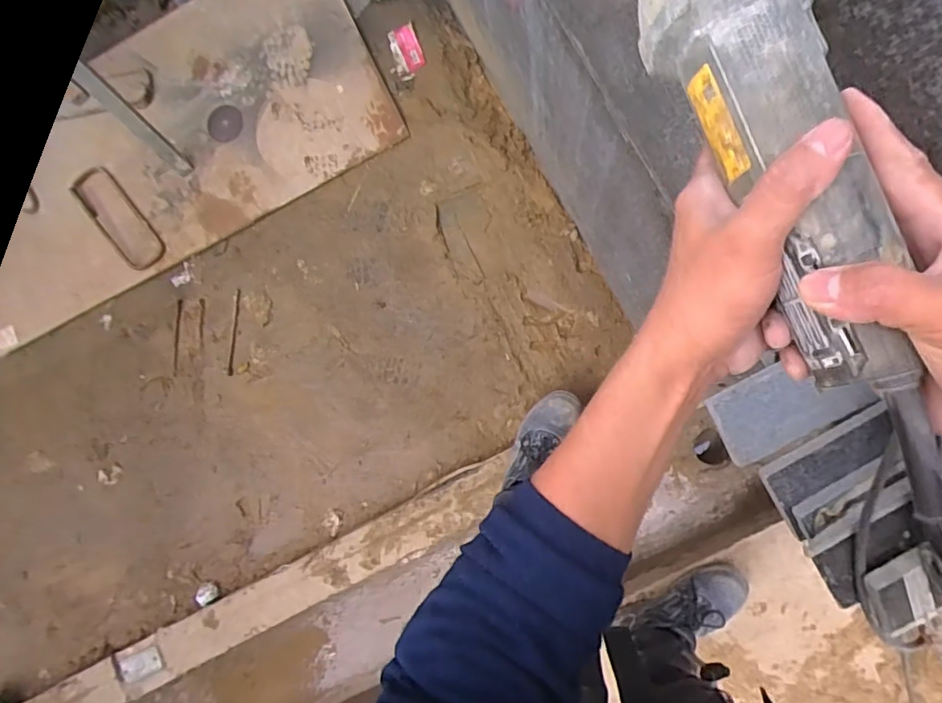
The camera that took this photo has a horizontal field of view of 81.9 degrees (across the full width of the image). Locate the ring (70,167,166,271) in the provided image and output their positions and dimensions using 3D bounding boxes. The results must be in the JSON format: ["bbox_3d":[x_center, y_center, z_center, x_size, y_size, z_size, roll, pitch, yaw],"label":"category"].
[{"bbox_3d":[-0.947,-0.350,1.454,0.116,0.022,0.342,-40,84,5],"label":"ring"}]

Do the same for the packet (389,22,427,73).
[{"bbox_3d":[-0.160,-0.758,1.361,0.068,0.005,0.118,-20,84,6],"label":"packet"}]

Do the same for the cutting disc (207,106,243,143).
[{"bbox_3d":[-0.645,-0.596,1.422,0.095,0.005,0.096,0,89,8],"label":"cutting disc"}]

